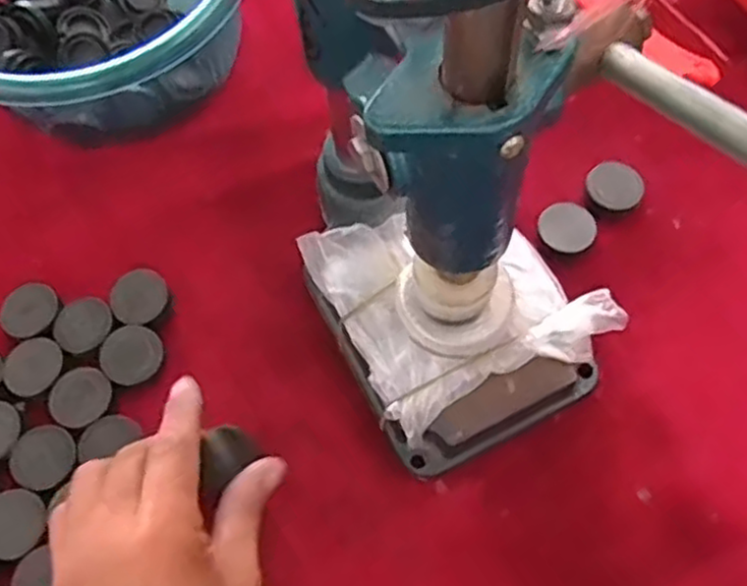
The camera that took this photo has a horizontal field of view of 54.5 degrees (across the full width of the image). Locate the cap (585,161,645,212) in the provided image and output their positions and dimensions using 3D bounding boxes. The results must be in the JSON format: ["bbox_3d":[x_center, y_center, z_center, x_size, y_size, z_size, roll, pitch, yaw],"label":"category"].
[{"bbox_3d":[0.143,-0.063,0.432,0.030,0.008,0.032,-2,65,3],"label":"cap"}]

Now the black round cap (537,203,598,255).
[{"bbox_3d":[0.112,-0.038,0.422,0.032,0.007,0.033,-2,65,3],"label":"black round cap"}]

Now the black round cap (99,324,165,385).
[{"bbox_3d":[-0.132,0.033,0.397,0.032,0.004,0.033,-2,65,3],"label":"black round cap"}]

